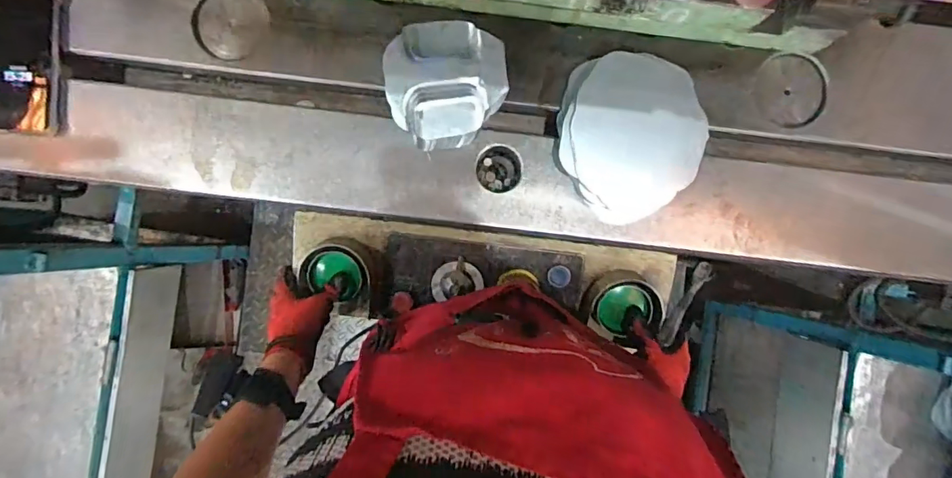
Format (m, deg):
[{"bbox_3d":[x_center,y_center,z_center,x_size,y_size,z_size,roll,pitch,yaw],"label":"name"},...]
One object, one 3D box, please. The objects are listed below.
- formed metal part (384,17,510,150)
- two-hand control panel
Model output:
[{"bbox_3d":[-0.030,-0.153,0.487,0.114,0.041,0.117,-8,90,-1],"label":"formed metal part"},{"bbox_3d":[0.006,0.051,0.645,0.480,0.081,0.123,6,90,0],"label":"two-hand control panel"}]

